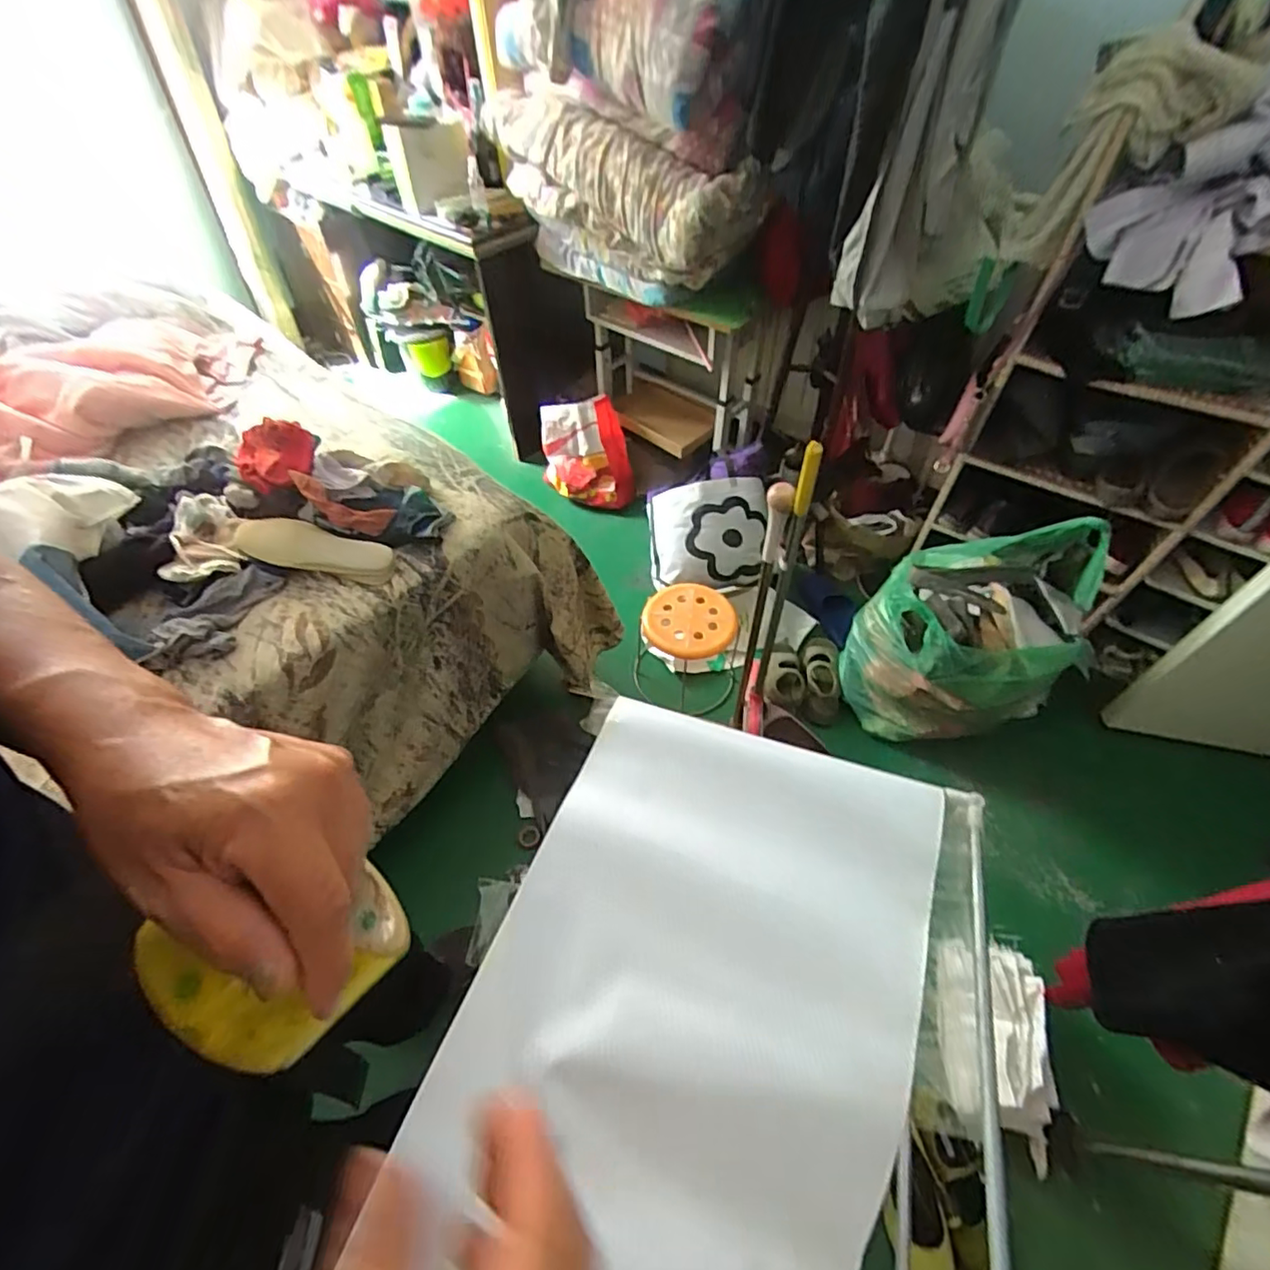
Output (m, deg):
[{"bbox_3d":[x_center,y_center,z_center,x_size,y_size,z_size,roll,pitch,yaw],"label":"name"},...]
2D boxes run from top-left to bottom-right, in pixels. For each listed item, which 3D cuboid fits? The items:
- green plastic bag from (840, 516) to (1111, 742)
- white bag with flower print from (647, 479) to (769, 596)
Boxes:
[{"bbox_3d":[0.794,-0.002,1.418,0.496,0.403,0.389,-19,54,-14],"label":"green plastic bag"},{"bbox_3d":[0.207,-0.285,1.671,0.334,0.128,0.312,3,96,-1],"label":"white bag with flower print"}]

